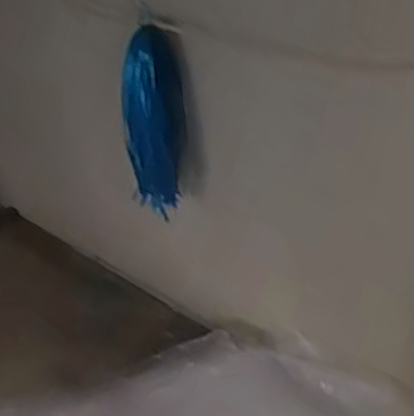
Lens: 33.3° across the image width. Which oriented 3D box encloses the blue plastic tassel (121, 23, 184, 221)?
[{"bbox_3d":[-0.104,-0.167,1.369,0.103,0.379,0.089,-3,39,5],"label":"blue plastic tassel"}]

